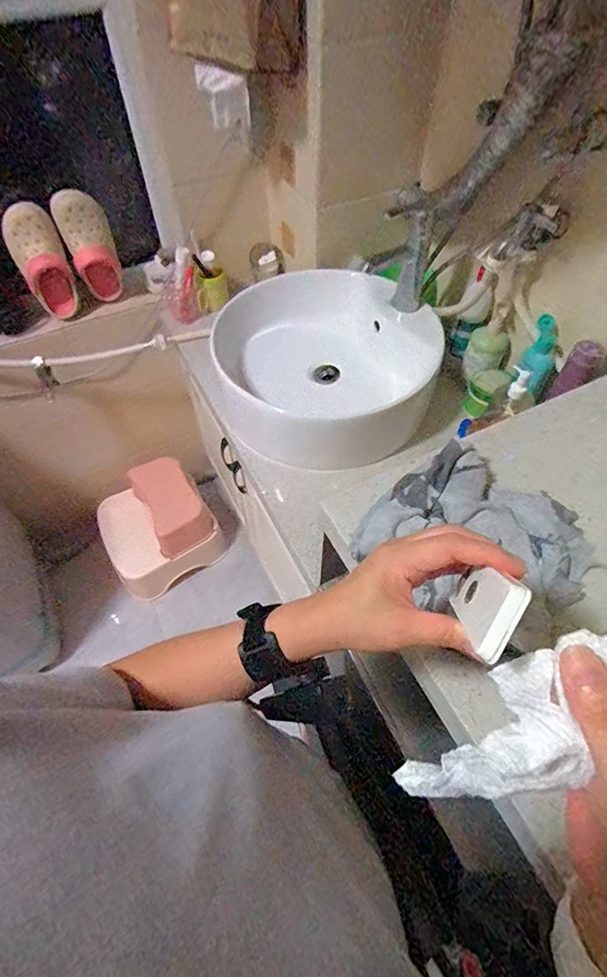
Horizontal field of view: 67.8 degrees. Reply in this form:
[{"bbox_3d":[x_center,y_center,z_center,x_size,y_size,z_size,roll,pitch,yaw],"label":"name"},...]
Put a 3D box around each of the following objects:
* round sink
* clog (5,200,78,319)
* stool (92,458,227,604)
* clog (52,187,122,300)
[{"bbox_3d":[0.032,-0.273,0.955,0.401,0.176,0.405,0,55,1],"label":"round sink"},{"bbox_3d":[-0.614,-0.519,1.088,0.107,0.268,0.085,-26,58,-16],"label":"clog"},{"bbox_3d":[-0.498,0.097,1.491,0.341,0.230,0.355,-30,60,-19],"label":"stool"},{"bbox_3d":[-0.515,-0.578,1.110,0.106,0.268,0.077,-21,57,-14],"label":"clog"}]

